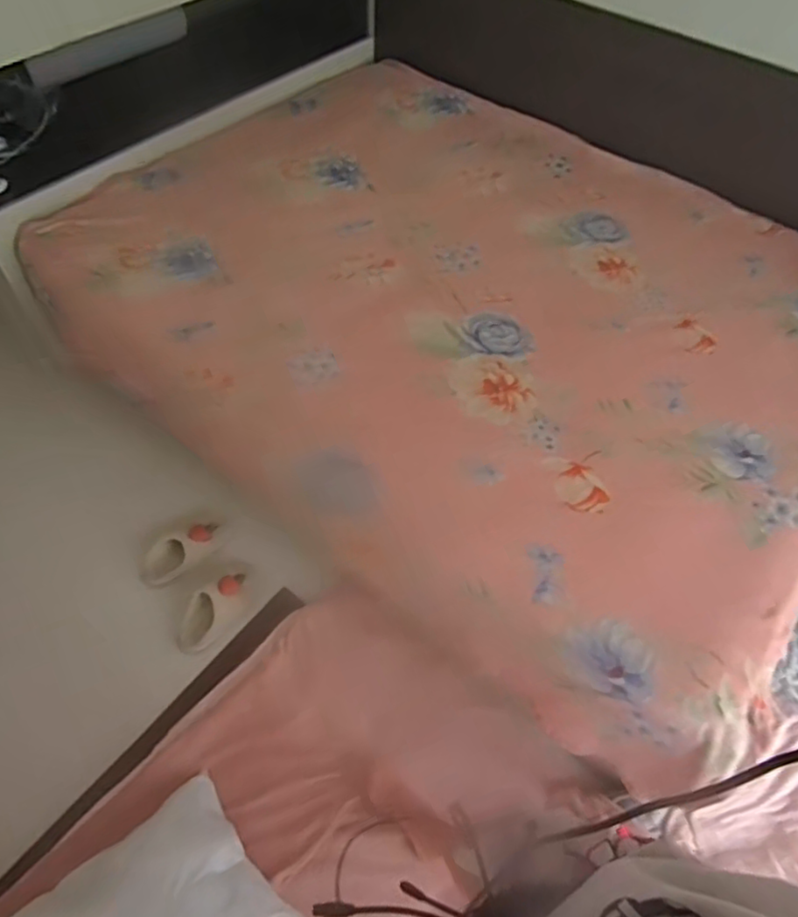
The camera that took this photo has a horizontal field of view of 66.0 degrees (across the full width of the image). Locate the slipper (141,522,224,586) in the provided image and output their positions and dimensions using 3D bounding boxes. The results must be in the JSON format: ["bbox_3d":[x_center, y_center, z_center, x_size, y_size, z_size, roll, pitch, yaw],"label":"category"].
[{"bbox_3d":[-0.565,0.239,1.610,0.108,0.077,0.231,39,63,22],"label":"slipper"}]

